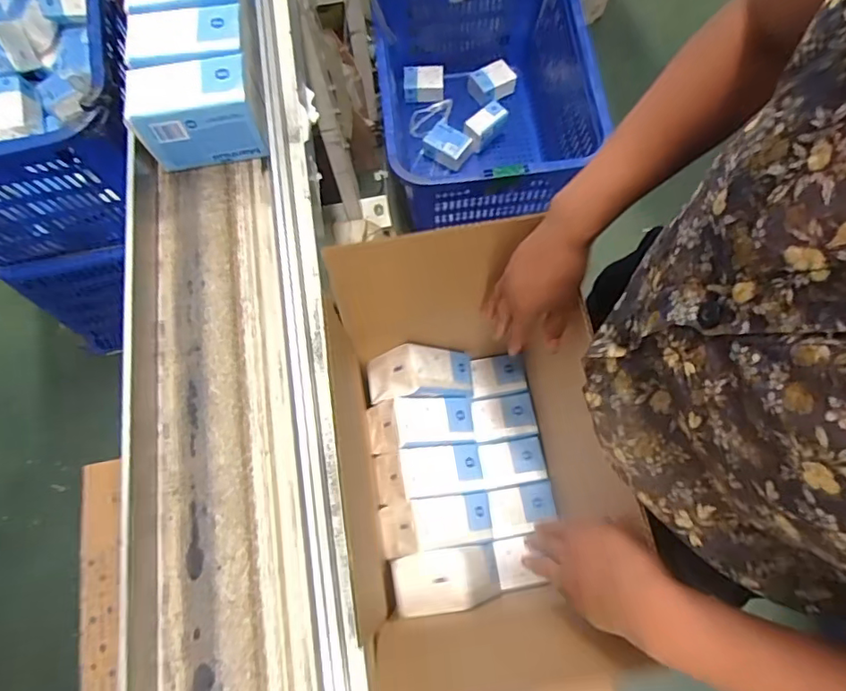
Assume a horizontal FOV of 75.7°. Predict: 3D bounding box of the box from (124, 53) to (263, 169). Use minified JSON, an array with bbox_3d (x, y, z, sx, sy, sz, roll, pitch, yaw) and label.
[{"bbox_3d":[-0.234,-0.244,0.579,0.125,0.080,0.073,-10,71,-1],"label":"box"}]

